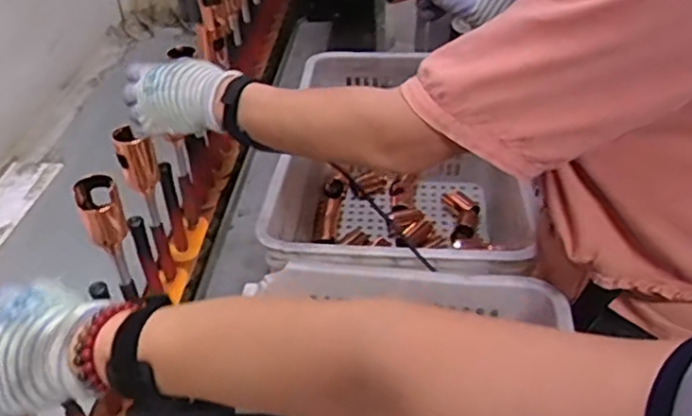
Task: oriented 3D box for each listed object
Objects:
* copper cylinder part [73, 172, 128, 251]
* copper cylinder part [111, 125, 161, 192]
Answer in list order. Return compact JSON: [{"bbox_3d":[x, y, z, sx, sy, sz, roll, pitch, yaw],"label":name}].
[{"bbox_3d":[-0.258,0.006,0.686,0.040,0.078,0.039,-19,41,-22],"label":"copper cylinder part"},{"bbox_3d":[-0.246,-0.056,0.767,0.042,0.076,0.038,-16,40,-18],"label":"copper cylinder part"}]

